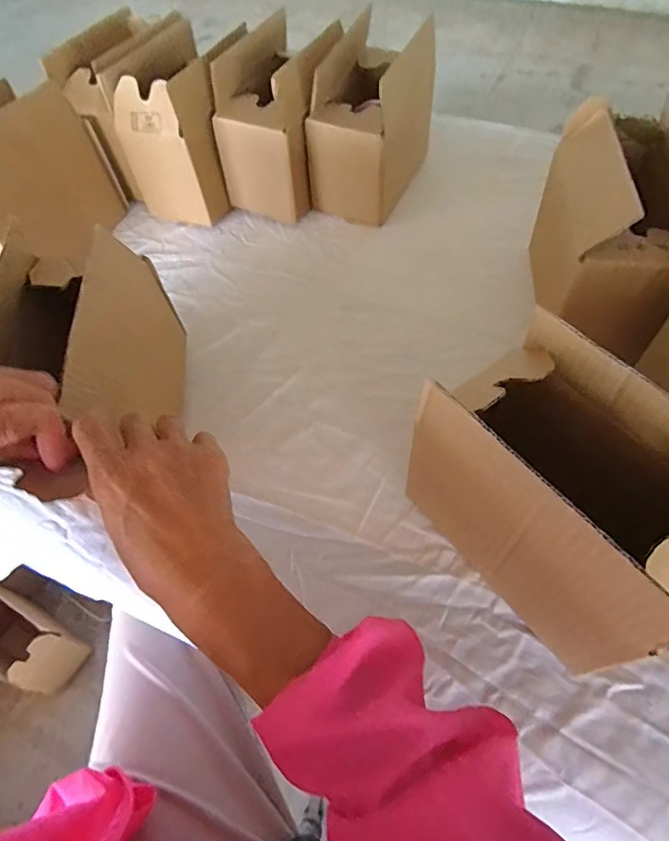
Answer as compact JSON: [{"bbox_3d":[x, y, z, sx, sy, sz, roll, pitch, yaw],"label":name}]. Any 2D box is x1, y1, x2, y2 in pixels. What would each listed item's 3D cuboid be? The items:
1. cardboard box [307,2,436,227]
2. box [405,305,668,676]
[{"bbox_3d":[0.047,-0.351,0.611,0.100,0.151,0.172,18,60,15],"label":"cardboard box"},{"bbox_3d":[0.144,0.053,0.332,0.099,0.167,0.164,-33,60,-17],"label":"box"}]

